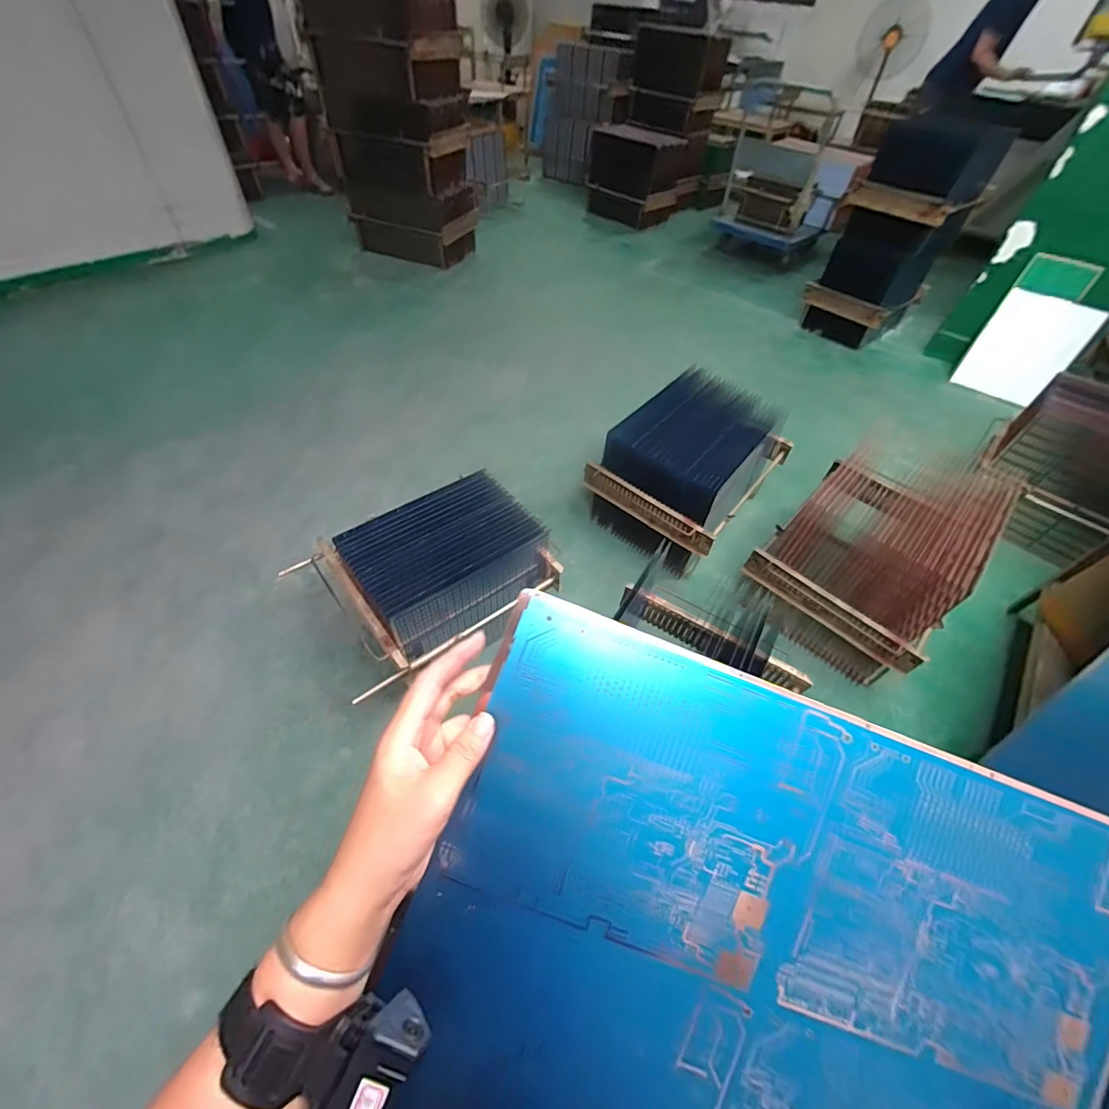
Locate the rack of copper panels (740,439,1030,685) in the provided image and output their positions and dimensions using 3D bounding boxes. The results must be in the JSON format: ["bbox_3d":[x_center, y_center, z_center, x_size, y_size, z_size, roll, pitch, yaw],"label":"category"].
[{"bbox_3d":[0.780,-0.012,1.182,0.389,0.395,0.445,37,58,25],"label":"rack of copper panels"}]

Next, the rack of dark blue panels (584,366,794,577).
[{"bbox_3d":[0.399,-0.254,1.408,0.383,0.334,0.509,34,56,23],"label":"rack of dark blue panels"}]

